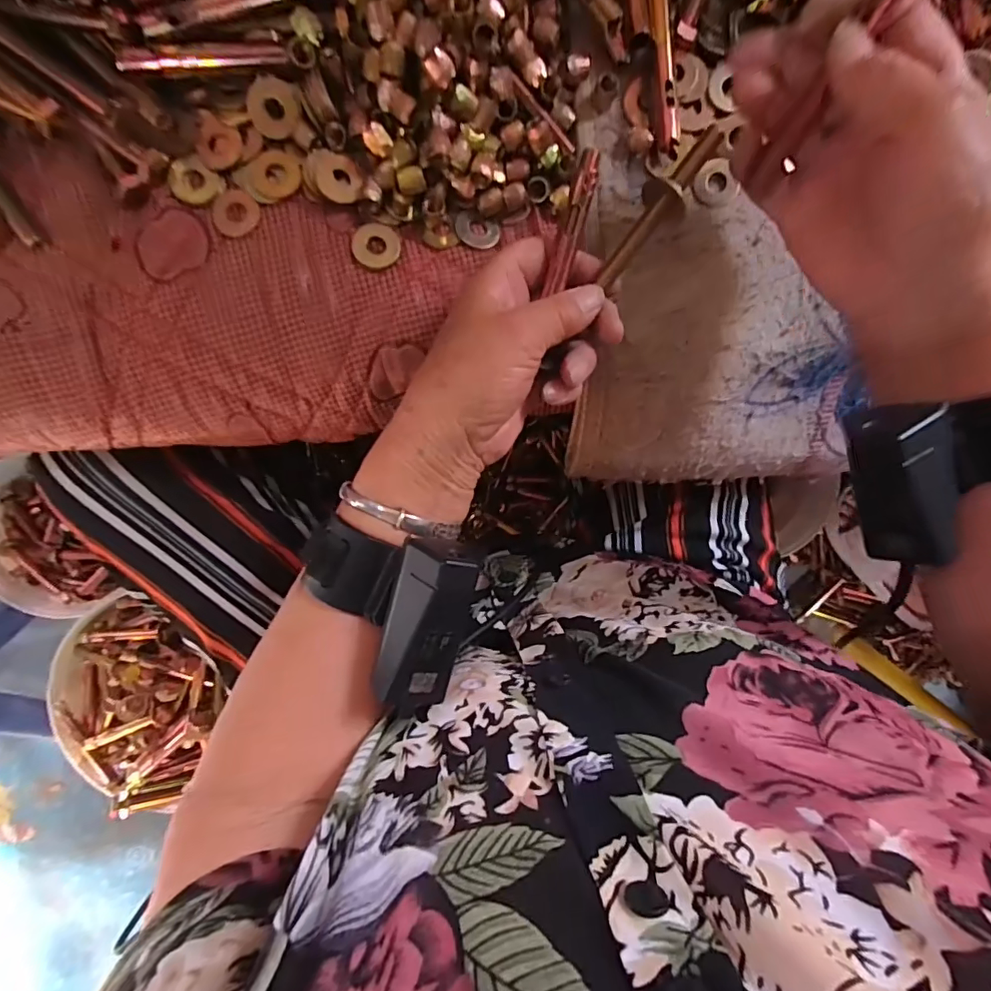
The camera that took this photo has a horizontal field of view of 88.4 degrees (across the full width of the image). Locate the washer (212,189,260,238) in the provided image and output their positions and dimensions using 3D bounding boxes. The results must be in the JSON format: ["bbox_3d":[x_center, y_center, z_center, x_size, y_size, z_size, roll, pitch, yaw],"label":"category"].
[{"bbox_3d":[-0.135,-0.147,0.264,0.024,0.004,0.024,2,95,3],"label":"washer"}]

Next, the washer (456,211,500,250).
[{"bbox_3d":[-0.010,-0.146,0.280,0.024,0.007,0.020,20,96,1],"label":"washer"}]

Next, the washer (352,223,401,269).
[{"bbox_3d":[-0.063,-0.132,0.267,0.024,0.004,0.025,-12,94,4],"label":"washer"}]

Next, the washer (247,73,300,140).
[{"bbox_3d":[-0.114,-0.200,0.262,0.025,0.004,0.029,-15,105,-8],"label":"washer"}]

